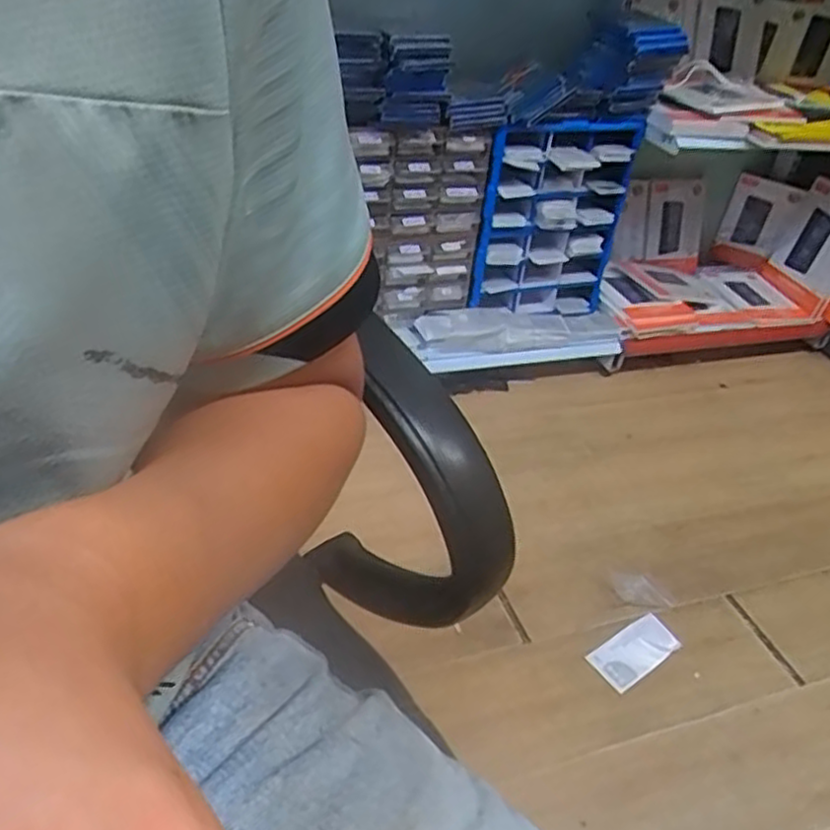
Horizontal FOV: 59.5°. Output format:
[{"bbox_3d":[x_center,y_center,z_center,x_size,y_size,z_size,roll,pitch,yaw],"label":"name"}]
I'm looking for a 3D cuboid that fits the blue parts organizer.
[{"bbox_3d":[0.321,-0.461,1.712,0.398,0.457,0.104,-2,31,-21],"label":"blue parts organizer"}]

